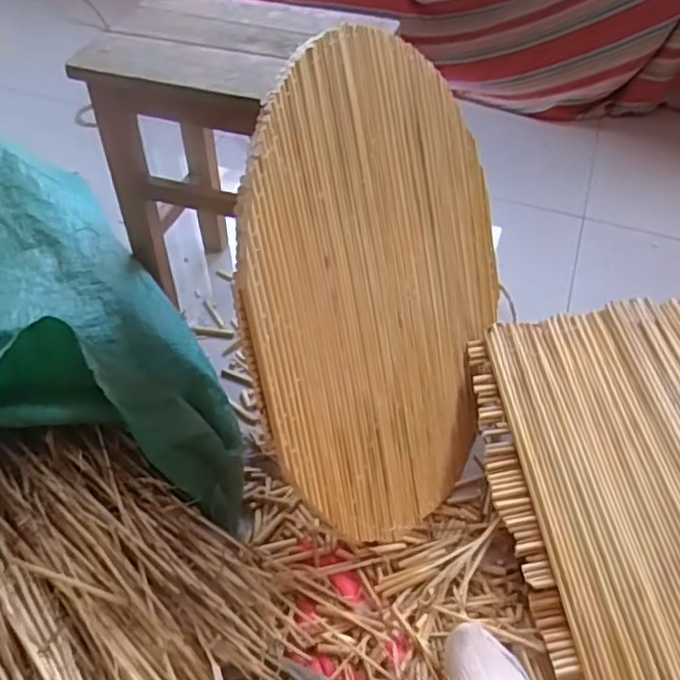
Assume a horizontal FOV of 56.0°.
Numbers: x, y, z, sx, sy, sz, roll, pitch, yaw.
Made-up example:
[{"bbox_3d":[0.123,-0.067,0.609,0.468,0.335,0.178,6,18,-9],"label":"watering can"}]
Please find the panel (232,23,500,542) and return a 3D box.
[{"bbox_3d":[0.069,-0.065,0.748,0.010,0.523,0.544,1,65,33],"label":"panel"}]

